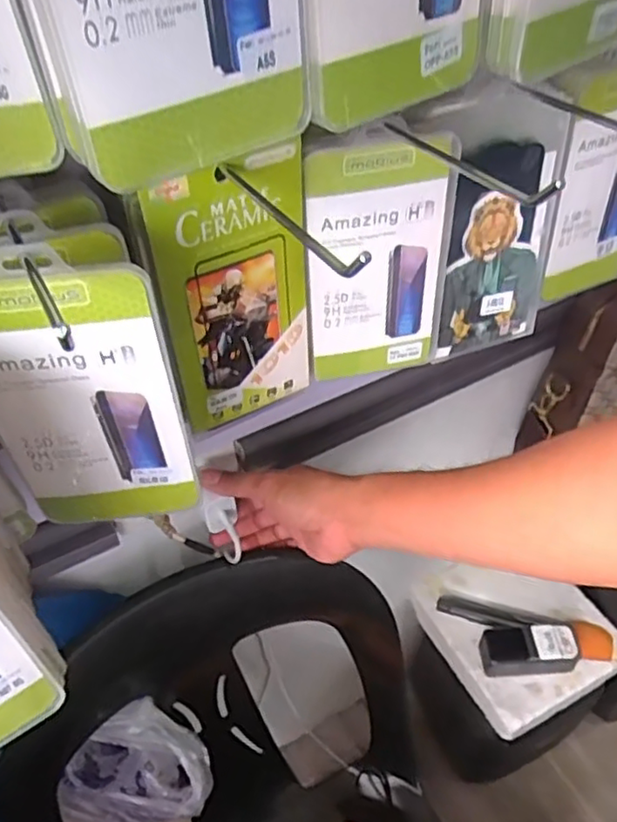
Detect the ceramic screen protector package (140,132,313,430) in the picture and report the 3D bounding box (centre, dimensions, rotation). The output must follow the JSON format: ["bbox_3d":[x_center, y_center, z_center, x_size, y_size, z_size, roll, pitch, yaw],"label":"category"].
[{"bbox_3d":[-0.039,-0.063,0.383,0.090,0.163,0.007,-25,51,-20],"label":"ceramic screen protector package"}]

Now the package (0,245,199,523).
[{"bbox_3d":[-0.109,0.000,0.320,0.091,0.166,0.006,-7,47,-5],"label":"package"}]

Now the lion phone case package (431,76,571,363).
[{"bbox_3d":[0.129,-0.121,0.447,0.088,0.181,0.019,-16,37,-18],"label":"lion phone case package"}]

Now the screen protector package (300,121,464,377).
[{"bbox_3d":[0.044,-0.091,0.413,0.090,0.166,0.010,-15,48,-12],"label":"screen protector package"}]

